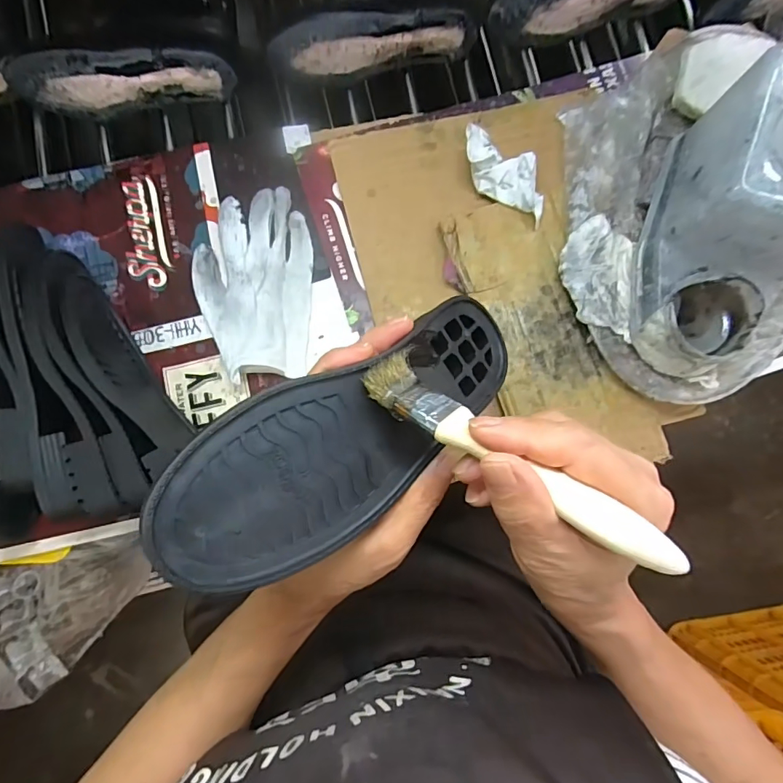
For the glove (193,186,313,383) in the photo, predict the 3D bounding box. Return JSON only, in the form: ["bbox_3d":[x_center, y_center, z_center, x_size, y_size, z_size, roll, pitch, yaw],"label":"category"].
[{"bbox_3d":[-0.118,-0.092,0.411,0.099,0.023,0.162,-7,83,-2],"label":"glove"}]

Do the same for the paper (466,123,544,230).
[{"bbox_3d":[0.099,-0.188,0.416,0.090,0.032,0.044,32,83,2],"label":"paper"}]

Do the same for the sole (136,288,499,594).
[{"bbox_3d":[-0.011,0.017,0.237,0.209,0.032,0.074,-33,104,-31],"label":"sole"}]

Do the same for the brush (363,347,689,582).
[{"bbox_3d":[0.048,0.026,0.201,0.144,0.014,0.026,33,83,25],"label":"brush"}]

